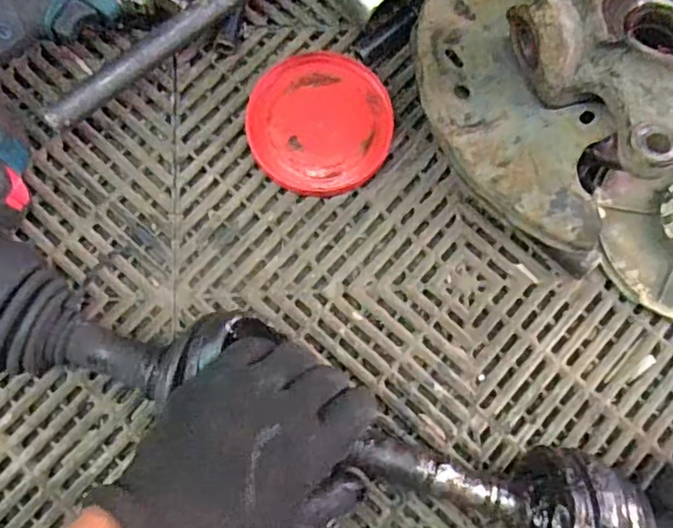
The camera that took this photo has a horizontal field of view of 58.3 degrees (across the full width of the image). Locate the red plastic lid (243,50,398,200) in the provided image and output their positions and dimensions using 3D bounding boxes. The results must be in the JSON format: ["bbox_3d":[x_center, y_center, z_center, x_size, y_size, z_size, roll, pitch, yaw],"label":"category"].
[{"bbox_3d":[-0.012,-0.102,0.439,0.100,0.012,0.103,0,81,-1],"label":"red plastic lid"}]

